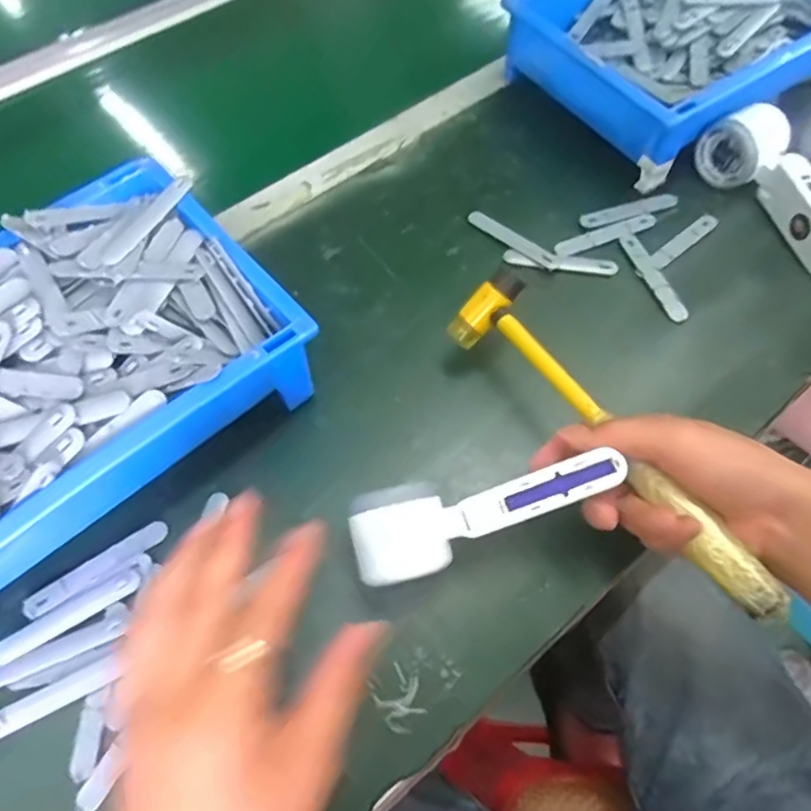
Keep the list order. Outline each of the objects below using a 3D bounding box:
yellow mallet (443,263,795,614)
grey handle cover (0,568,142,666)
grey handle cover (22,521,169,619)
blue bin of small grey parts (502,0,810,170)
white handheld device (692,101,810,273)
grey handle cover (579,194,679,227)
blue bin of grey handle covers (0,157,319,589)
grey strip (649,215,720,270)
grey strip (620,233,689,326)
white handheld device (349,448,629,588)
[{"bbox_3d":[0.122,0.017,0.366,0.044,0.040,0.264,-28,61,-16],"label":"yellow mallet"},{"bbox_3d":[-0.216,0.133,0.371,0.094,0.006,0.017,-29,65,-14],"label":"grey handle cover"},{"bbox_3d":[-0.205,0.108,0.389,0.095,0.006,0.018,-32,66,-16],"label":"grey handle cover"},{"bbox_3d":[0.278,-0.363,0.583,0.326,0.093,0.228,-33,66,-16],"label":"blue bin of small grey parts"},{"bbox_3d":[0.331,-0.189,0.507,0.049,0.061,0.164,-27,64,-13],"label":"white handheld device"},{"bbox_3d":[0.206,-0.179,0.529,0.101,0.007,0.020,-19,63,-9],"label":"grey handle cover"},{"bbox_3d":[-0.240,-0.010,0.396,0.307,0.098,0.216,-37,67,-18],"label":"blue bin of grey handle covers"},{"bbox_3d":[0.242,-0.144,0.505,0.083,0.004,0.016,-37,67,-18],"label":"grey strip"},{"bbox_3d":[0.208,-0.109,0.491,0.019,0.006,0.094,-17,63,-8],"label":"grey strip"},{"bbox_3d":[0.045,0.059,0.342,0.160,0.022,0.051,-21,63,10],"label":"white handheld device"}]

